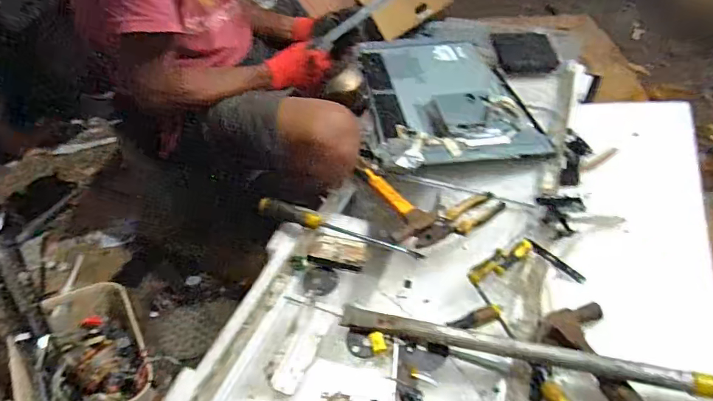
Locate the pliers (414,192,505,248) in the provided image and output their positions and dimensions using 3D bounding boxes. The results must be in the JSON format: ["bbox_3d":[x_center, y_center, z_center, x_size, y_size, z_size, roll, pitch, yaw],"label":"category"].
[{"bbox_3d":[0.178,0.032,0.805,0.177,0.017,0.062,-30,49,-24],"label":"pliers"}]

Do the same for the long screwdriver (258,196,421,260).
[{"bbox_3d":[-0.031,0.045,0.803,0.300,0.028,0.030,13,46,18],"label":"long screwdriver"}]

